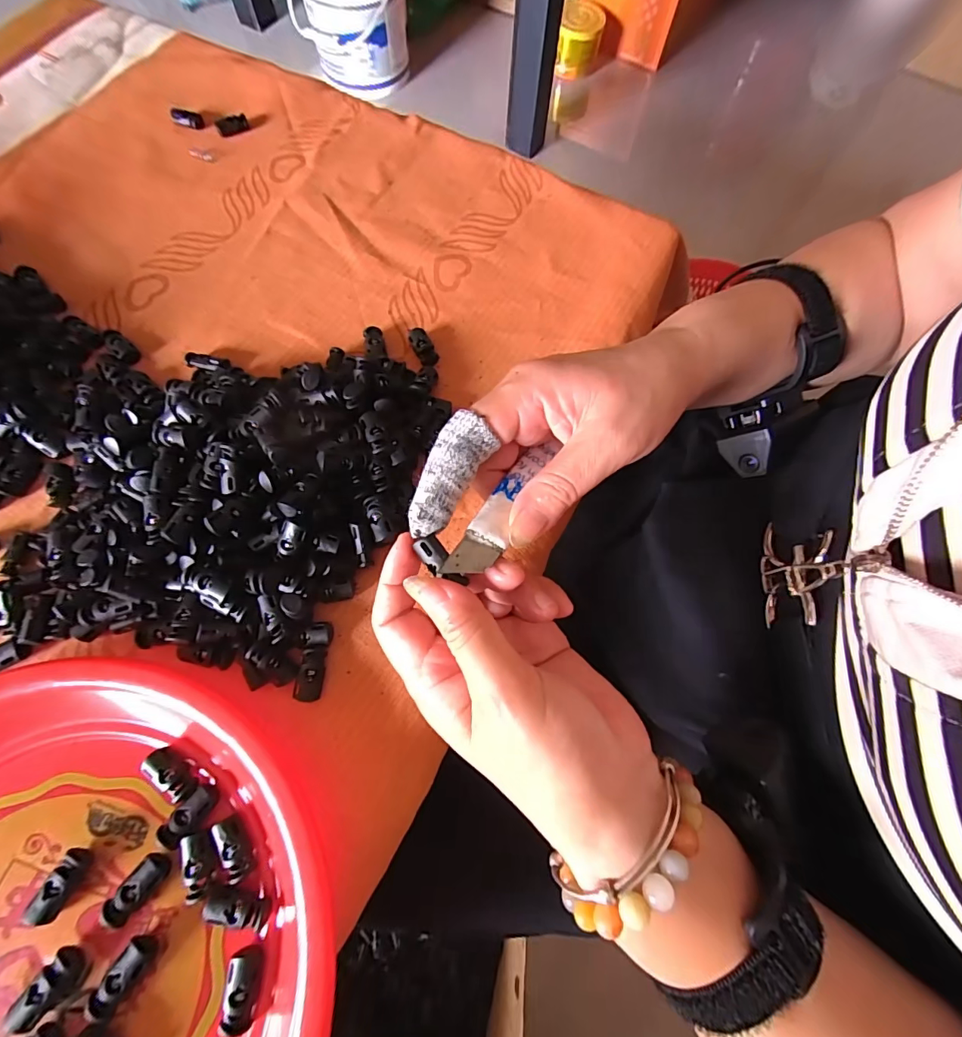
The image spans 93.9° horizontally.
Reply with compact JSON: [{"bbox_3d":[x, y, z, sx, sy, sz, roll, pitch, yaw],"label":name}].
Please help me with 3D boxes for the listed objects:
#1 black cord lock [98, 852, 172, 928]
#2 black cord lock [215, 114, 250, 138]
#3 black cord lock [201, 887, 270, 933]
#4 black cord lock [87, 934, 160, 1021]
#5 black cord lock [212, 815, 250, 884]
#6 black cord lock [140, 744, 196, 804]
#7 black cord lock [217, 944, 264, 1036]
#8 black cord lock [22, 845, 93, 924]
[{"bbox_3d":[-0.159,0.171,0.208,0.013,0.010,0.029,38,73,11],"label":"black cord lock"},{"bbox_3d":[-0.214,-0.339,0.387,0.026,0.008,0.012,-26,73,-11],"label":"black cord lock"},{"bbox_3d":[-0.112,0.179,0.207,0.028,0.010,0.014,9,70,1],"label":"black cord lock"},{"bbox_3d":[-0.157,0.200,0.197,0.013,0.010,0.029,35,73,10],"label":"black cord lock"},{"bbox_3d":[-0.119,0.157,0.215,0.010,0.006,0.027,-28,74,-11],"label":"black cord lock"},{"bbox_3d":[-0.156,0.128,0.225,0.027,0.008,0.014,37,73,11],"label":"black cord lock"},{"bbox_3d":[-0.105,0.208,0.199,0.014,0.014,0.028,6,70,0],"label":"black cord lock"},{"bbox_3d":[-0.193,0.168,0.206,0.013,0.008,0.028,22,59,6],"label":"black cord lock"}]

